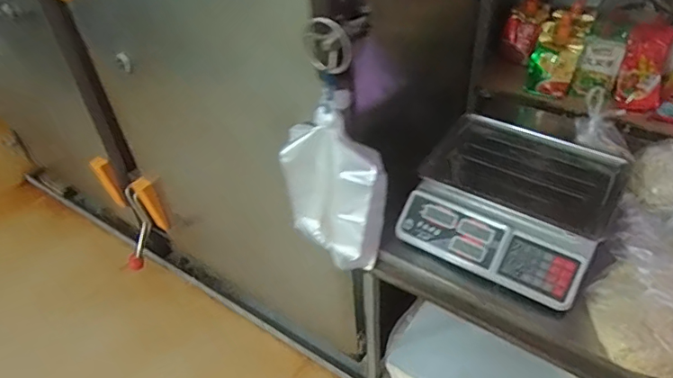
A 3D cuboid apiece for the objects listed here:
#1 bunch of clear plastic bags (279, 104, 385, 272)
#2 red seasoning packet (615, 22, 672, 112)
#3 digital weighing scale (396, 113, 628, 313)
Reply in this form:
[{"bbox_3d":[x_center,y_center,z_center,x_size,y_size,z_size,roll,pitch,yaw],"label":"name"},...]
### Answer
[{"bbox_3d":[0.004,-0.015,0.943,0.132,0.282,0.199,-33,49,-29],"label":"bunch of clear plastic bags"},{"bbox_3d":[0.749,-0.296,1.222,0.092,0.212,0.045,18,2,22],"label":"red seasoning packet"},{"bbox_3d":[0.324,0.021,0.950,0.332,0.122,0.293,23,47,27],"label":"digital weighing scale"}]

